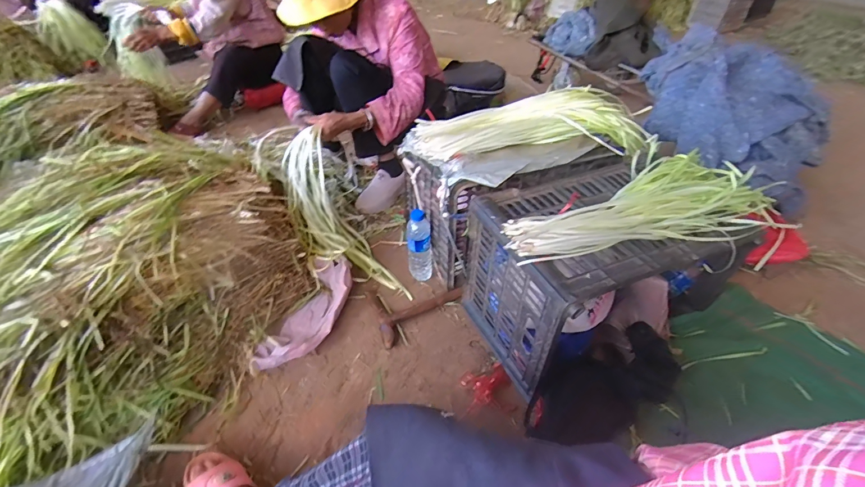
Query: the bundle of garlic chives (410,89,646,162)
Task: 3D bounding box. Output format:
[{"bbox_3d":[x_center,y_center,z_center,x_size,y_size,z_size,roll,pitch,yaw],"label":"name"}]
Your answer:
[{"bbox_3d":[0.225,-0.267,0.863,0.563,0.087,0.173,-4,42,-5],"label":"bundle of garlic chives"}]

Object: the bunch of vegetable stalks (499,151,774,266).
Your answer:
[{"bbox_3d":[0.371,-0.068,0.684,0.533,0.041,0.170,-14,44,-16],"label":"bunch of vegetable stalks"}]

